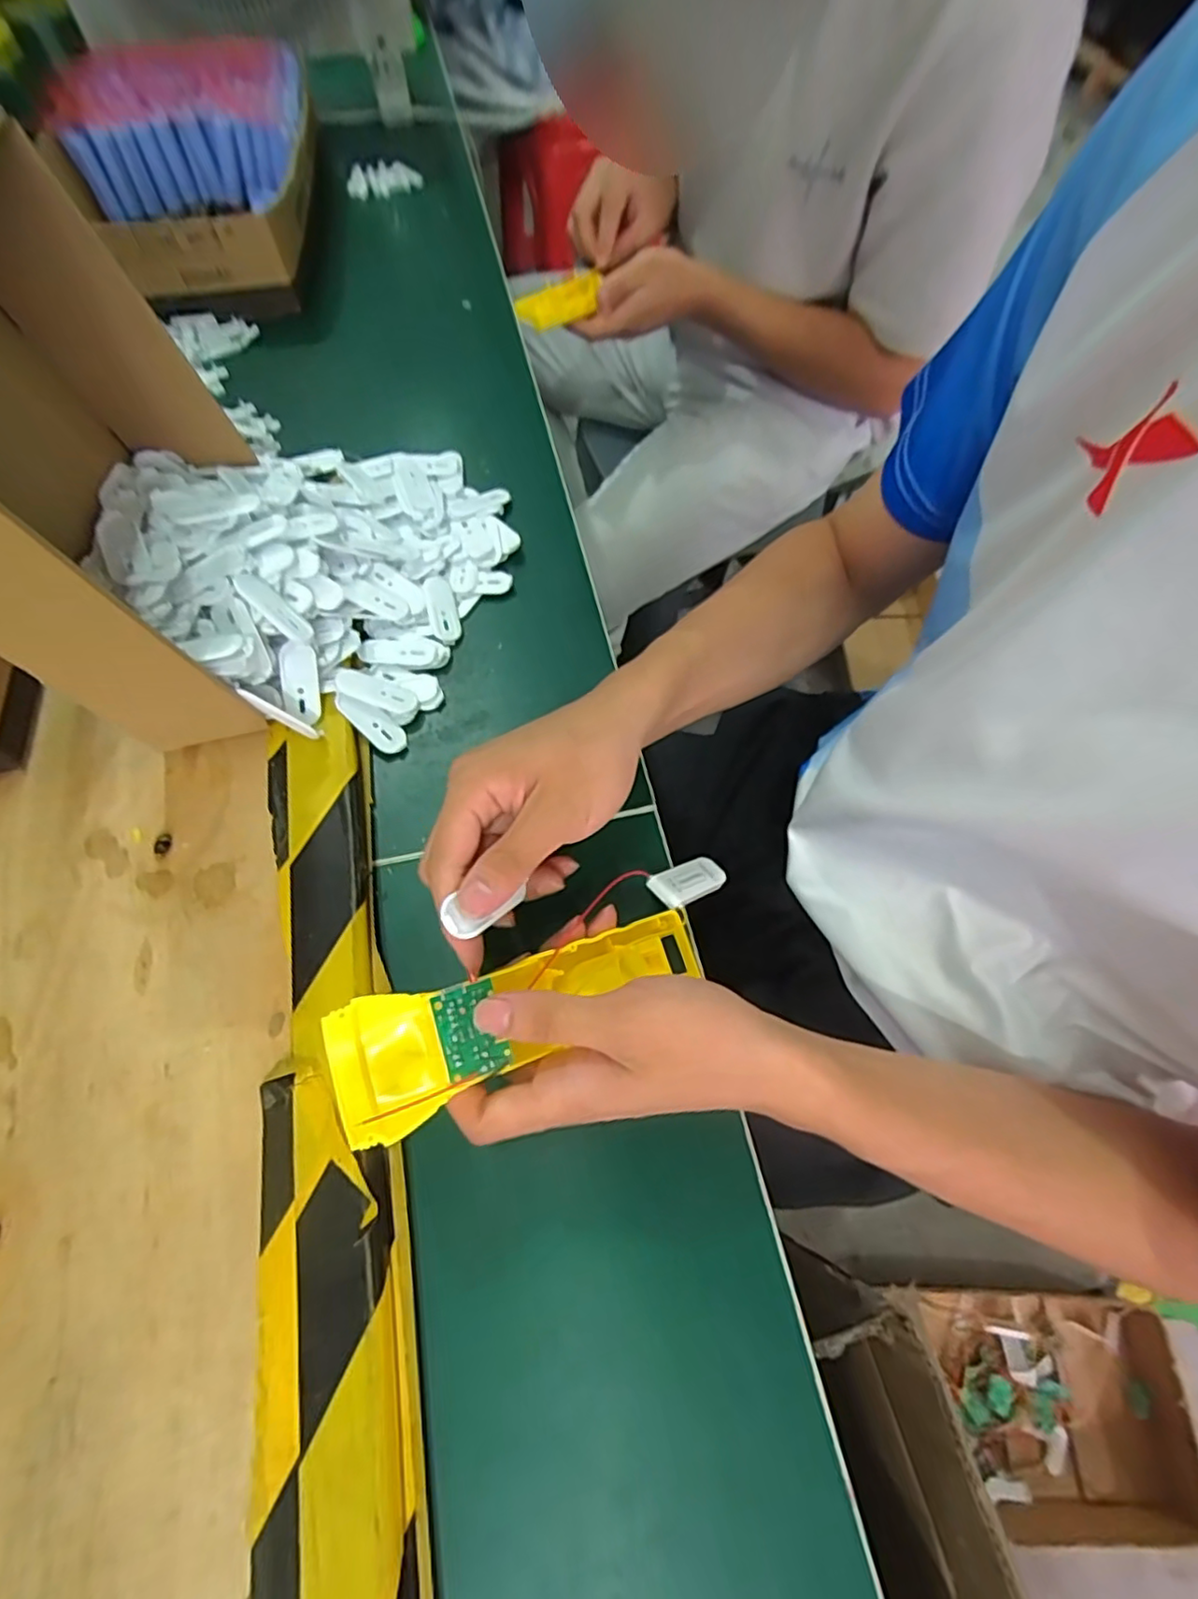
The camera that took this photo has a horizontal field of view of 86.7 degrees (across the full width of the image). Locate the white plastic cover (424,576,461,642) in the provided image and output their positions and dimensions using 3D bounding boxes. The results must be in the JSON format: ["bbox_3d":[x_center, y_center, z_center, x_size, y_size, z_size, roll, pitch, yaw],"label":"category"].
[{"bbox_3d":[-0.103,-0.126,0.416,0.018,0.006,0.049,-13,65,-9],"label":"white plastic cover"}]

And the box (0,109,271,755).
[{"bbox_3d":[-0.254,-0.161,0.321,0.088,0.195,0.216,-7,65,-6],"label":"box"}]

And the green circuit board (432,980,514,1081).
[{"bbox_3d":[-0.051,0.091,0.252,0.024,0.004,0.034,-13,76,-22],"label":"green circuit board"}]

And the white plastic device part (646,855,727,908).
[{"bbox_3d":[0.049,0.044,0.342,0.054,0.007,0.022,-11,59,-47],"label":"white plastic device part"}]

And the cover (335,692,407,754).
[{"bbox_3d":[-0.135,-0.046,0.376,0.046,0.004,0.018,38,66,-11],"label":"cover"}]

